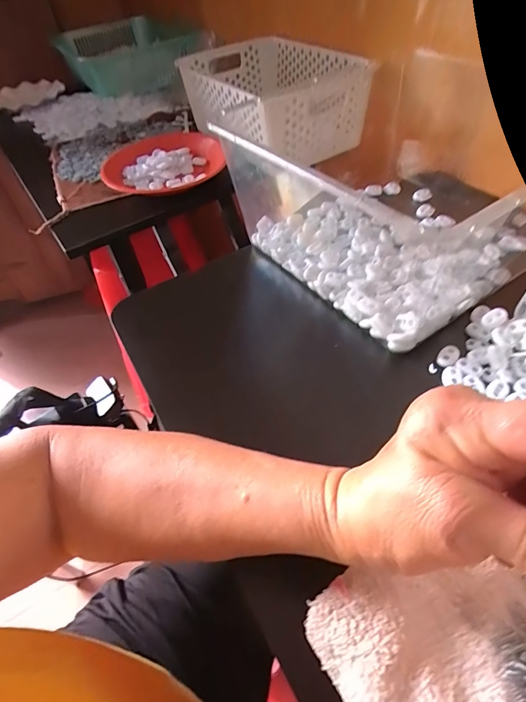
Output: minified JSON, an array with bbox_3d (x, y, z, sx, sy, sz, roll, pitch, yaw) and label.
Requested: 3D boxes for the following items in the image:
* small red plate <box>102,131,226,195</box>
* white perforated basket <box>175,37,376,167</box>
[{"bbox_3d":[-0.165,-0.313,0.636,0.186,0.025,0.213,-23,50,-14],"label":"small red plate"},{"bbox_3d":[0.004,-0.444,0.681,0.216,0.105,0.373,-24,50,-16],"label":"white perforated basket"}]

